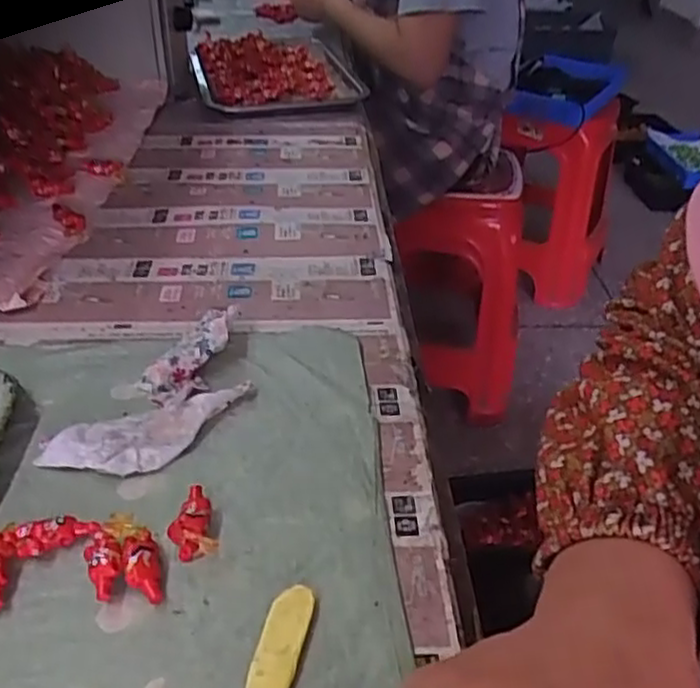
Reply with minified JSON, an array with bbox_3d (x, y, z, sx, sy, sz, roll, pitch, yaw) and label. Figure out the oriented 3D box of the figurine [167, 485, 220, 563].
[{"bbox_3d":[-0.085,0.096,0.392,0.023,0.013,0.043,-8,38,-16],"label":"figurine"}]

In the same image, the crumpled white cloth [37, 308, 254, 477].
[{"bbox_3d":[-0.113,0.029,0.472,0.069,0.023,0.164,22,40,23],"label":"crumpled white cloth"}]

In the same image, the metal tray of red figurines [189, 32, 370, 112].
[{"bbox_3d":[-0.108,-0.375,1.006,0.201,0.046,0.260,-9,38,-17],"label":"metal tray of red figurines"}]

